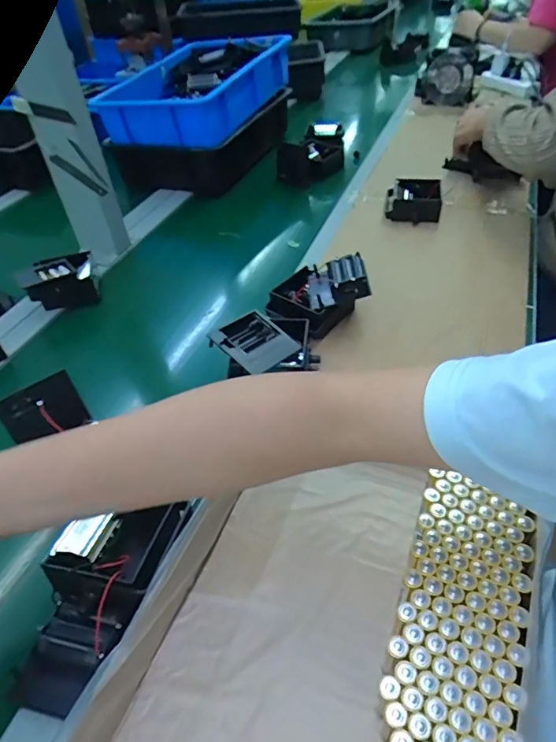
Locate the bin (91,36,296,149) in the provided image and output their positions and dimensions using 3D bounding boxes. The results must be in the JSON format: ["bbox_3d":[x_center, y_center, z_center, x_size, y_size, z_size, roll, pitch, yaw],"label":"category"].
[{"bbox_3d":[-0.176,-0.606,1.043,0.285,0.118,0.398,12,46,18],"label":"bin"}]

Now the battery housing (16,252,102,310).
[{"bbox_3d":[-0.330,-0.138,0.739,0.108,0.054,0.089,-22,45,-16],"label":"battery housing"}]

